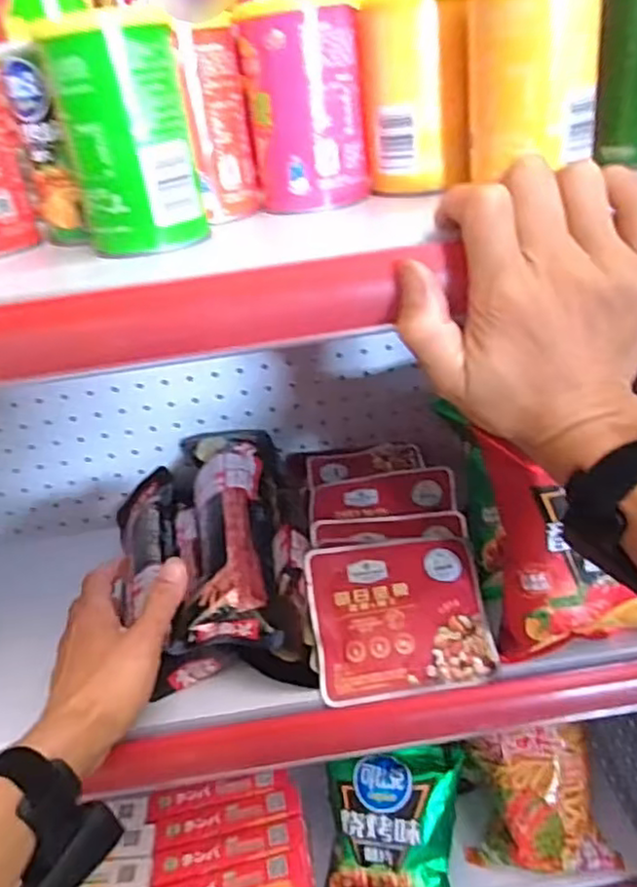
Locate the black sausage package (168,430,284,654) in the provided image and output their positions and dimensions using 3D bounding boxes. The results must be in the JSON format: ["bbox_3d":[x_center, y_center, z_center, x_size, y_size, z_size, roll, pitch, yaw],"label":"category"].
[{"bbox_3d":[-0.080,0.067,0.590,0.083,0.050,0.259,-8,30,0],"label":"black sausage package"}]

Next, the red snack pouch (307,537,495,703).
[{"bbox_3d":[0.063,0.132,0.519,0.134,0.017,0.118,-8,62,-1],"label":"red snack pouch"}]

